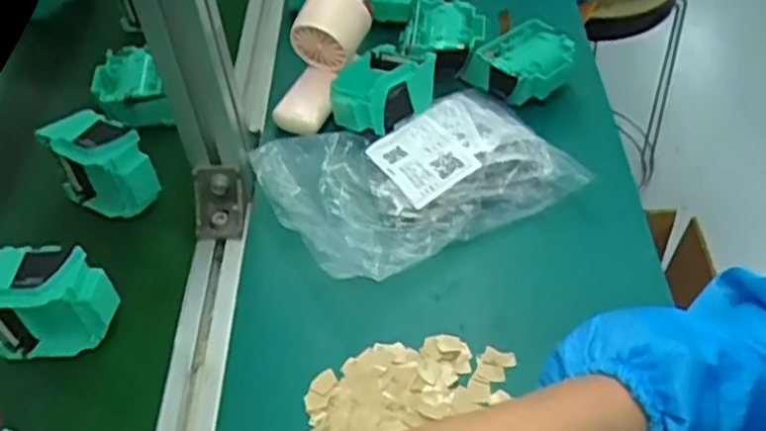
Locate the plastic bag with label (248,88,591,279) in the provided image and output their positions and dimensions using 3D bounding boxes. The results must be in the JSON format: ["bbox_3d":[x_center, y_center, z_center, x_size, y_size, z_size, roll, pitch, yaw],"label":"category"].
[{"bbox_3d":[0.020,-0.032,0.561,0.206,0.043,0.149,-22,53,-17],"label":"plastic bag with label"}]

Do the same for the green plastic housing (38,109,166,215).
[{"bbox_3d":[-0.213,-0.034,0.571,0.080,0.078,0.038,26,55,21],"label":"green plastic housing"}]

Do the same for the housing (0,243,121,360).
[{"bbox_3d":[-0.222,0.060,0.491,0.084,0.077,0.044,2,50,3],"label":"housing"}]

